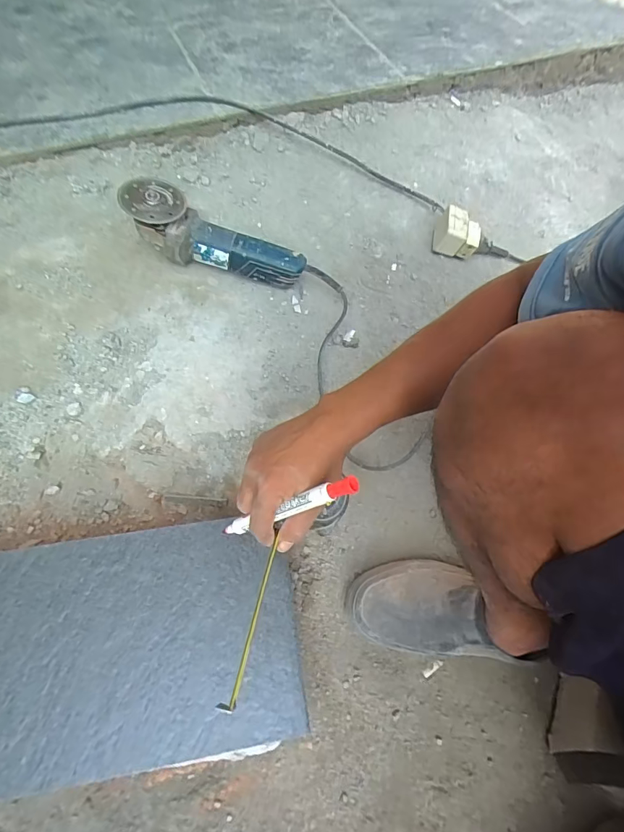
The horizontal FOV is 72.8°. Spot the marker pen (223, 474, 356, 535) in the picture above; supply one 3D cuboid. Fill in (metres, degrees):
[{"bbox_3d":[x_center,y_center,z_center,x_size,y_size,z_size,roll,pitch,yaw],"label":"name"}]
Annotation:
[{"bbox_3d":[-0.026,0.084,0.378,0.156,0.013,0.014,-27,63,32],"label":"marker pen"}]

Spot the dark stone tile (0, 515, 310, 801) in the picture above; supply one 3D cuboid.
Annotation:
[{"bbox_3d":[-0.215,0.232,0.429,0.397,0.015,0.216,-7,67,-6],"label":"dark stone tile"}]

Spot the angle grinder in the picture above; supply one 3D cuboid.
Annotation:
[{"bbox_3d":[-0.157,-0.280,0.682,0.287,0.080,0.081,20,66,-12],"label":"angle grinder"}]

